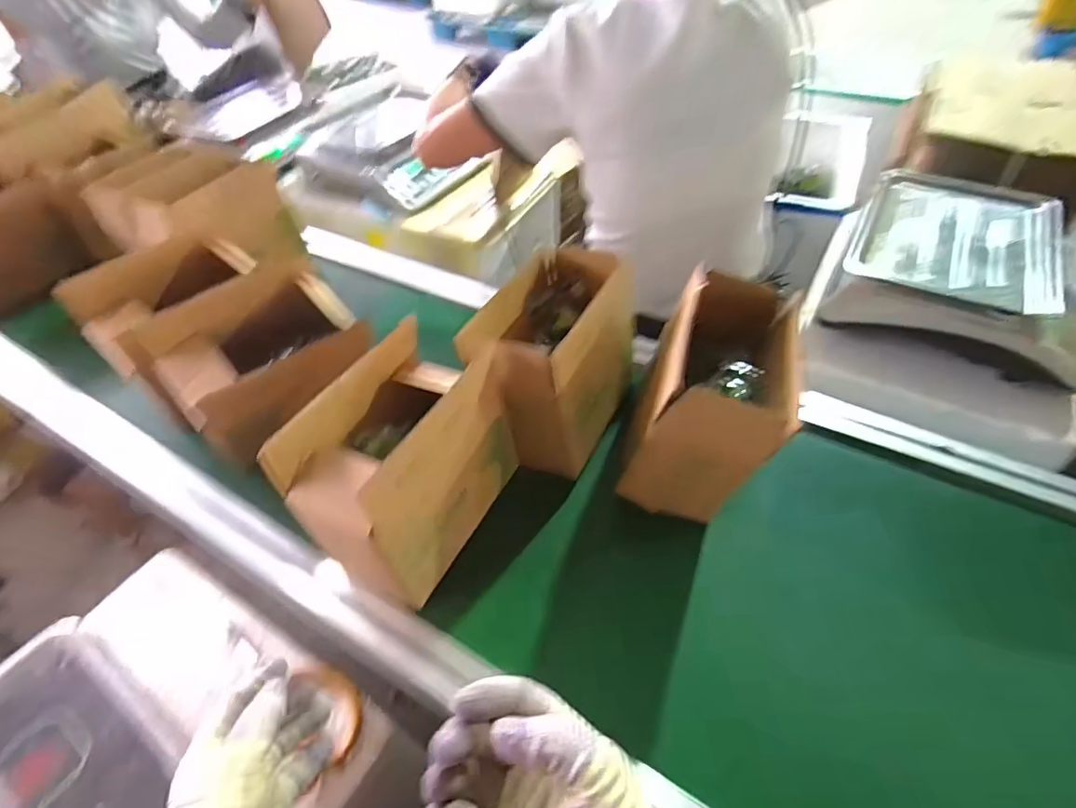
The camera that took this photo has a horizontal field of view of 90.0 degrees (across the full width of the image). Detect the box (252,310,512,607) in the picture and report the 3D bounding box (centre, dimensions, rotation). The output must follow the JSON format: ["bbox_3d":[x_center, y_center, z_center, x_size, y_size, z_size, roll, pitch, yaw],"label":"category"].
[{"bbox_3d":[-0.124,0.052,0.497,0.127,0.152,0.190,20,52,20],"label":"box"}]

